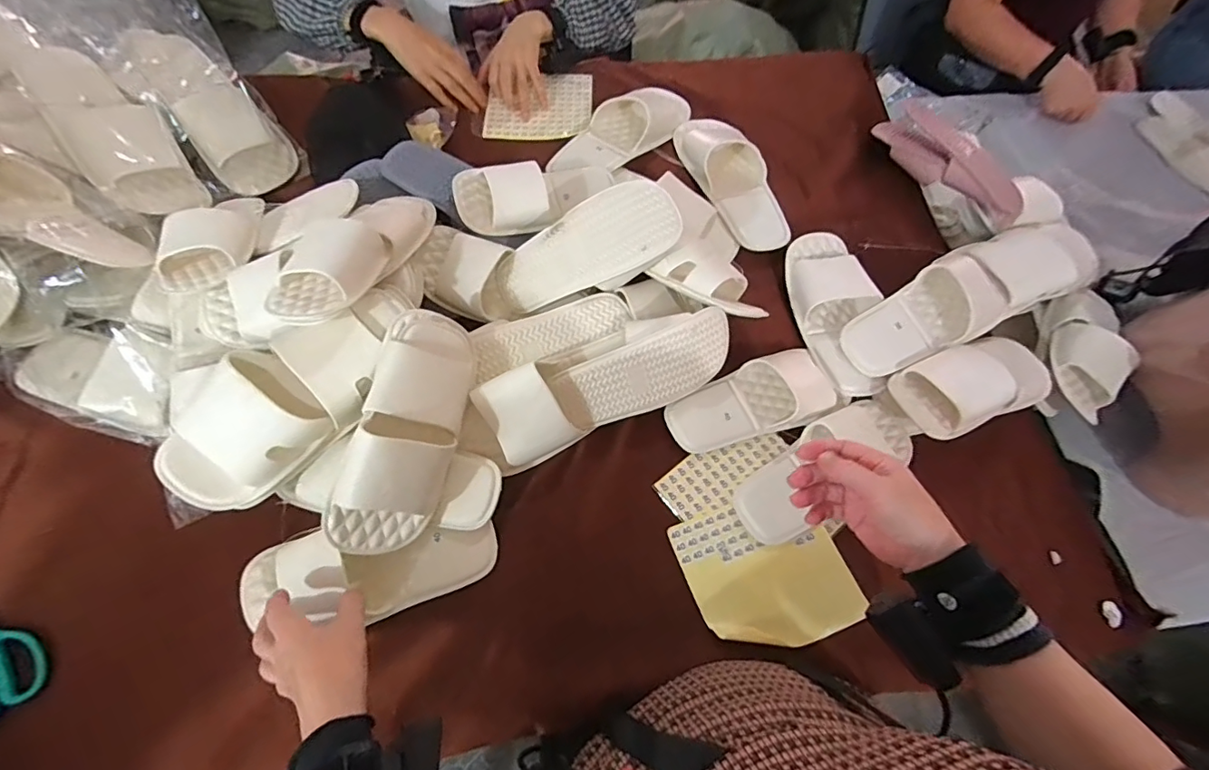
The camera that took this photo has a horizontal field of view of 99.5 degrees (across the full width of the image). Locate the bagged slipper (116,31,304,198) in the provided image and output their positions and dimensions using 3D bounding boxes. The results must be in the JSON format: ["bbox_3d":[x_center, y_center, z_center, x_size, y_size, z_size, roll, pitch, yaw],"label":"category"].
[{"bbox_3d":[-0.545,-0.393,0.714,0.105,0.060,0.256,-39,95,-17],"label":"bagged slipper"}]

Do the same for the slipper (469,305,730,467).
[{"bbox_3d":[0.001,-0.004,0.589,0.312,0.107,0.065,-19,28,-11],"label":"slipper"}]

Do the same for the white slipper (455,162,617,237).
[{"bbox_3d":[-0.088,-0.263,0.691,0.226,0.056,0.095,-21,68,-25],"label":"white slipper"}]

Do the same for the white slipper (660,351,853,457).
[{"bbox_3d":[0.181,0.018,0.609,0.209,0.043,0.095,-22,69,-12],"label":"white slipper"}]

